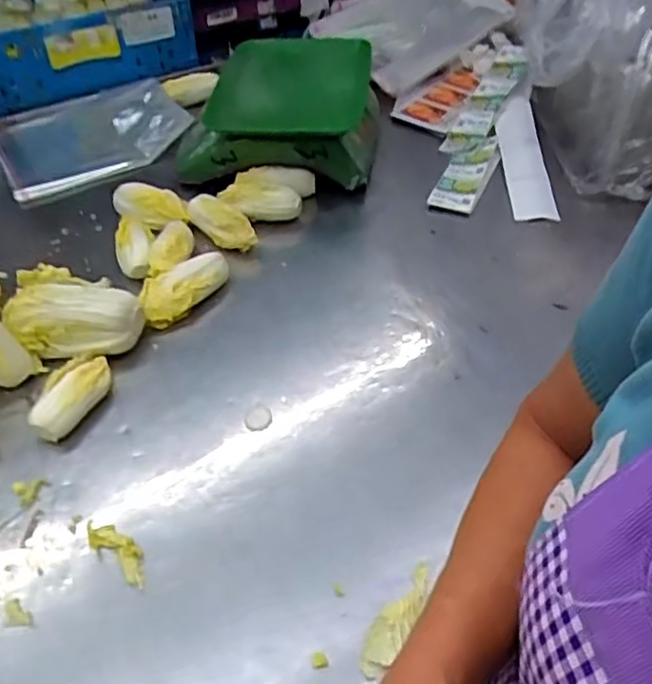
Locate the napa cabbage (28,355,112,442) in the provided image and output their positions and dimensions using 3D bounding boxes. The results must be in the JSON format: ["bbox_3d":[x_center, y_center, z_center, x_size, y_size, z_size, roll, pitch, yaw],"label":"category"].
[{"bbox_3d":[-0.266,0.057,0.707,0.052,0.040,0.104,13,48,14],"label":"napa cabbage"}]

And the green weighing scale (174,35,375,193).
[{"bbox_3d":[-0.073,-0.355,0.988,0.278,0.141,0.228,6,47,9],"label":"green weighing scale"}]

